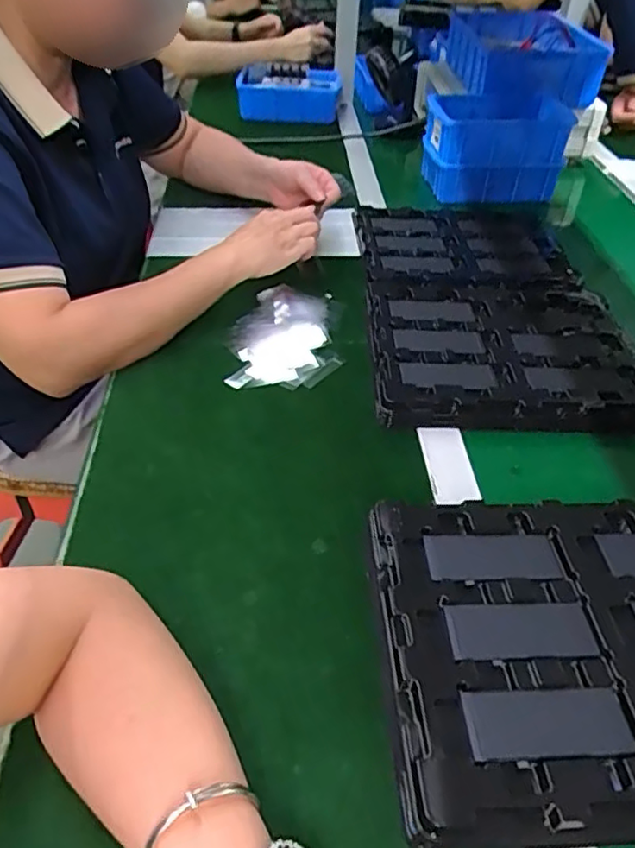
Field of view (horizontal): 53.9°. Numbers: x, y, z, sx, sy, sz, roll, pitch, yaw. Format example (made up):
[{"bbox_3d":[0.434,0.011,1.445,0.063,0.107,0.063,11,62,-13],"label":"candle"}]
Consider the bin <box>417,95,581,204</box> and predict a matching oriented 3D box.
[{"bbox_3d":[0.281,-0.447,1.011,0.211,0.114,0.149,0,43,-4],"label":"bin"}]

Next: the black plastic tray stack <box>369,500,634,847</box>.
[{"bbox_3d":[0.179,0.147,0.414,0.273,0.040,0.219,1,43,-3],"label":"black plastic tray stack"}]

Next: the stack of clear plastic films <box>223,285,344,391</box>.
[{"bbox_3d":[-0.040,-0.108,0.715,0.115,0.014,0.202,0,43,-4],"label":"stack of clear plastic films"}]

